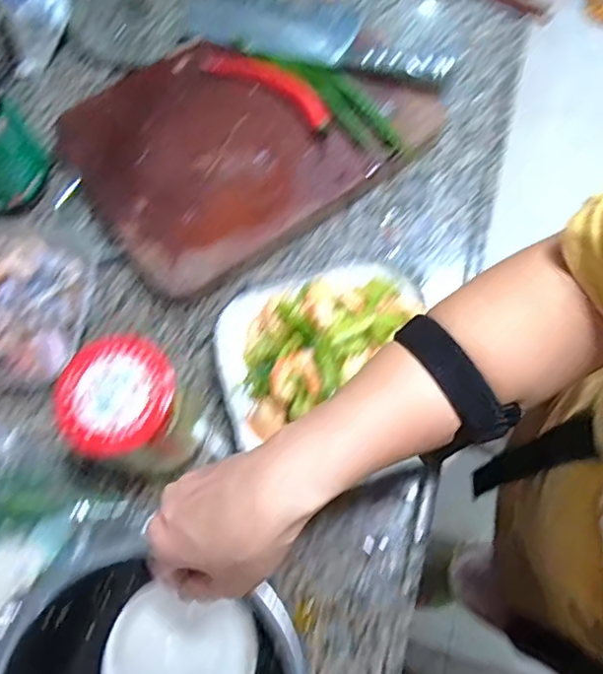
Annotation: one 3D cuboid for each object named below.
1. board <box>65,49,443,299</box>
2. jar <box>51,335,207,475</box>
[{"bbox_3d":[-0.057,-0.223,0.625,0.359,0.033,0.264,-34,73,-10],"label":"board"},{"bbox_3d":[-0.129,0.062,0.466,0.077,0.130,0.079,-1,70,2],"label":"jar"}]

